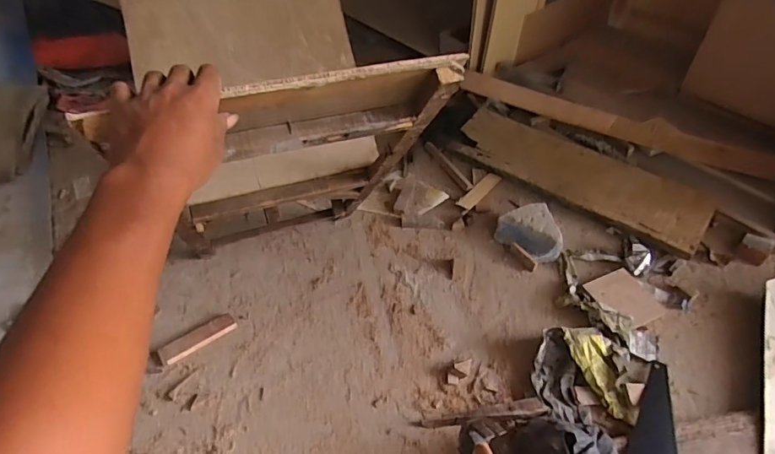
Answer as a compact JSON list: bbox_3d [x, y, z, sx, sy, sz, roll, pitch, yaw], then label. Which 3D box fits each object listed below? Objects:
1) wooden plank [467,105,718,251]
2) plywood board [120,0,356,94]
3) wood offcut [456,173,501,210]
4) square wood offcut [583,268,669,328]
[{"bbox_3d":[0.472,-0.146,1.206,0.633,0.037,0.180,32,69,27],"label":"wooden plank"},{"bbox_3d":[-0.237,-0.332,0.762,0.332,0.196,0.023,-12,2,-14],"label":"plywood board"},{"bbox_3d":[0.239,-0.094,1.225,0.046,0.008,0.151,34,54,29],"label":"wood offcut"},{"bbox_3d":[0.496,0.146,0.986,0.127,0.012,0.124,-18,55,-21],"label":"square wood offcut"}]

